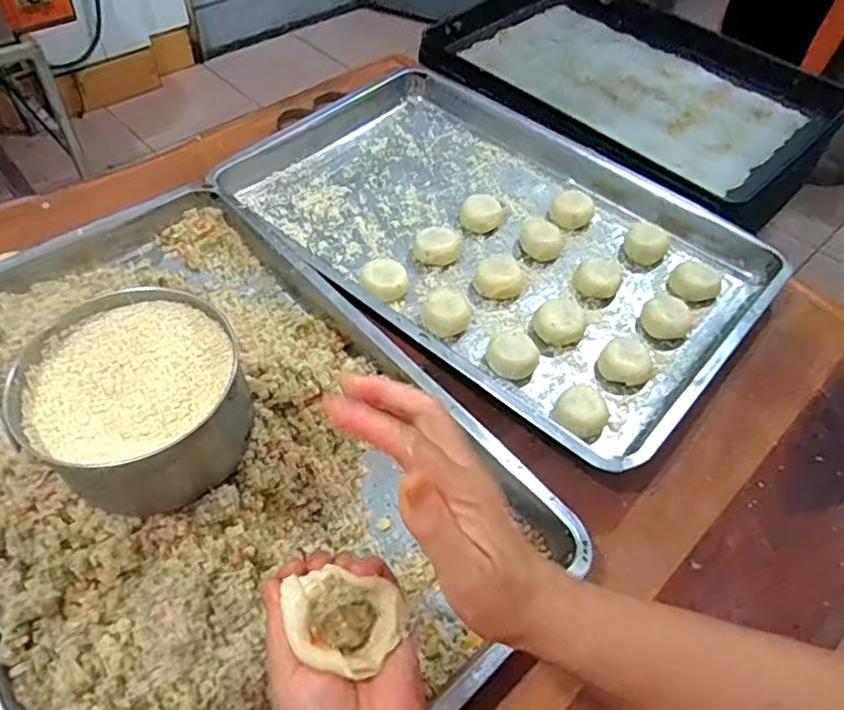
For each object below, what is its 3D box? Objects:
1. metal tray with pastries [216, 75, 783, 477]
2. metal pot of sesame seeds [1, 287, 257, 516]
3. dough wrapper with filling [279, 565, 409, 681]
[{"bbox_3d":[0.080,-0.153,0.743,0.590,0.055,0.398,37,58,23],"label":"metal tray with pastries"},{"bbox_3d":[-0.192,0.030,0.428,0.135,0.072,0.132,2,51,-2],"label":"metal pot of sesame seeds"},{"bbox_3d":[-0.043,0.147,0.347,0.065,0.020,0.050,6,51,-2],"label":"dough wrapper with filling"}]

